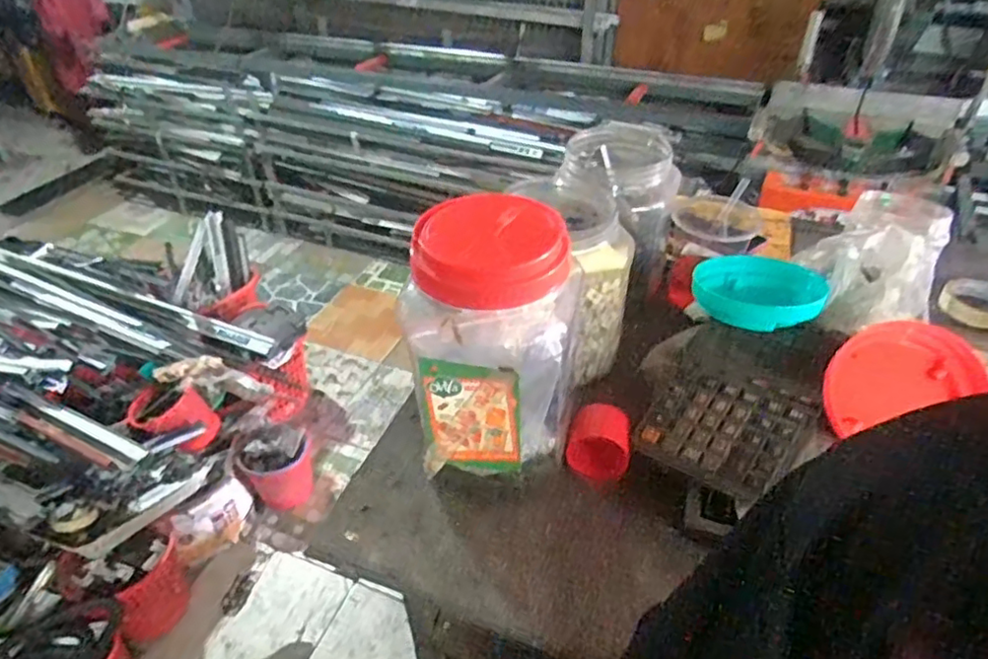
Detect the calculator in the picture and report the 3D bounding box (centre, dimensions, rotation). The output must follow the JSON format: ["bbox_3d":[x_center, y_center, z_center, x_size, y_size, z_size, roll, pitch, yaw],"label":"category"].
[{"bbox_3d":[0.230,0.096,0.644,0.142,0.015,0.126,17,59,37],"label":"calculator"}]

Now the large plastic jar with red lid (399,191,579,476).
[{"bbox_3d":[0.000,0.012,0.605,0.149,0.232,0.123,6,39,10],"label":"large plastic jar with red lid"}]

